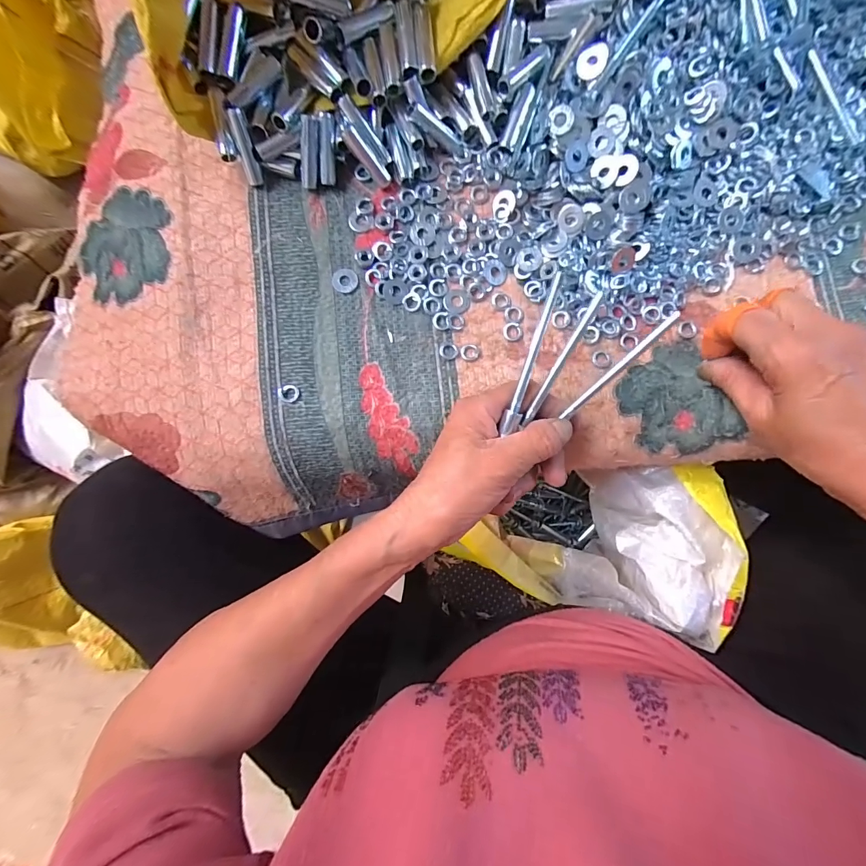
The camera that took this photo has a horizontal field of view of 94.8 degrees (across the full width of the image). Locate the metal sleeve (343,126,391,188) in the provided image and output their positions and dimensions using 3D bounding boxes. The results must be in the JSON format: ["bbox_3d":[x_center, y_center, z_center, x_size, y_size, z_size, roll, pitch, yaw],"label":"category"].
[{"bbox_3d":[-0.046,-0.197,0.283,0.042,0.007,0.011,37,89,-40],"label":"metal sleeve"}]

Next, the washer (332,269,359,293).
[{"bbox_3d":[-0.065,-0.112,0.294,0.019,0.004,0.018,0,89,0],"label":"washer"}]

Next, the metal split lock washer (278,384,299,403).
[{"bbox_3d":[-0.102,-0.028,0.282,0.013,0.005,0.013,0,89,0],"label":"metal split lock washer"}]

